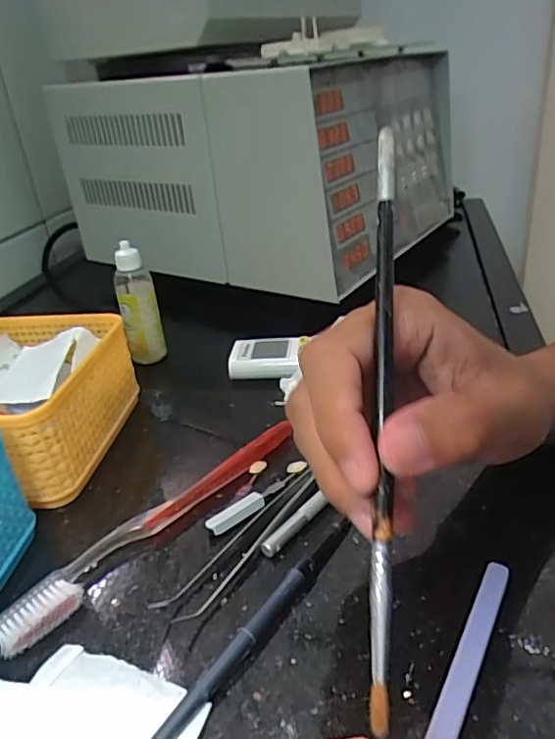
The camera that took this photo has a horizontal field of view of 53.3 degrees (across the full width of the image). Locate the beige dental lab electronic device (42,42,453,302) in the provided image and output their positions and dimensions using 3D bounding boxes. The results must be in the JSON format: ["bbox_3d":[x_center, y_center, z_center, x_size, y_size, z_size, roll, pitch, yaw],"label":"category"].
[{"bbox_3d":[-0.012,-0.267,0.694,0.375,0.205,0.407,12,34,29],"label":"beige dental lab electronic device"}]

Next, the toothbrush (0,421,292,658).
[{"bbox_3d":[-0.058,0.074,0.289,0.021,0.009,0.184,21,39,38],"label":"toothbrush"}]

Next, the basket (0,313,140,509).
[{"bbox_3d":[-0.172,0.018,0.351,0.128,0.056,0.127,-1,30,9],"label":"basket"}]

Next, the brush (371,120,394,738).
[{"bbox_3d":[0.033,0.009,0.173,0.007,0.186,0.005,0,-13,10],"label":"brush"}]

